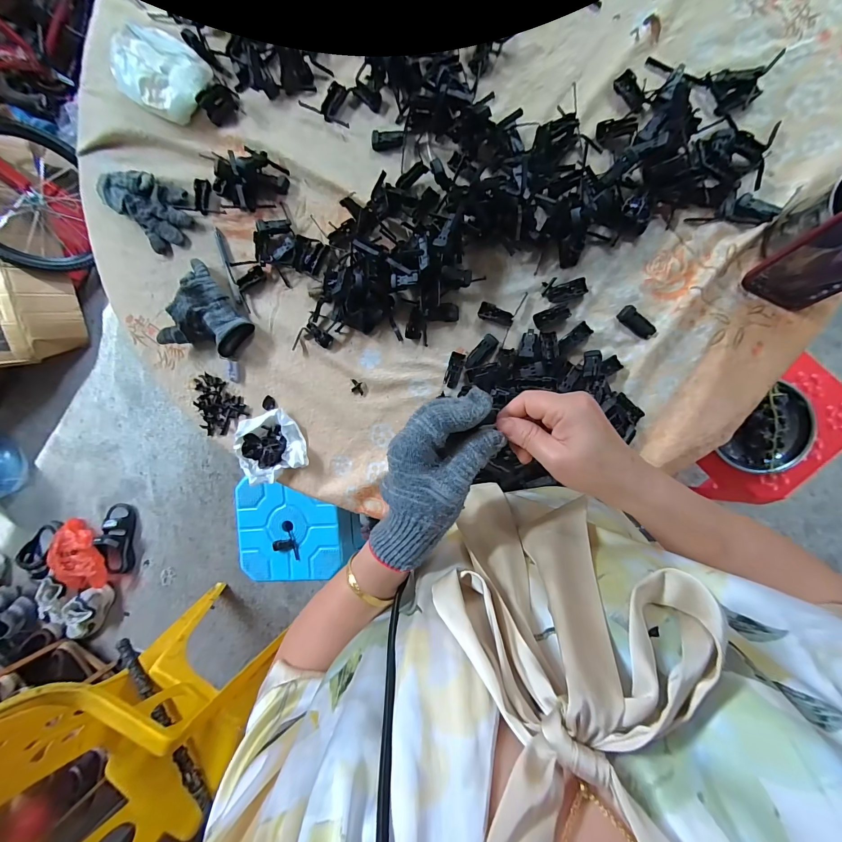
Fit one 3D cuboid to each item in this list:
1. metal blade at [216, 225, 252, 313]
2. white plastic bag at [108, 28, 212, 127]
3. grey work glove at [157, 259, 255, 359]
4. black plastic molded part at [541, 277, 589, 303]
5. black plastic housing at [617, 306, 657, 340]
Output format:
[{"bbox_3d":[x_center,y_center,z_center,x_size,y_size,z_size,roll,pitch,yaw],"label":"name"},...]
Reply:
[{"bbox_3d":[-0.285,-0.226,0.538,0.013,0.005,0.137,-20,88,8],"label":"metal blade"},{"bbox_3d":[-0.386,-0.513,0.522,0.134,0.050,0.109,42,96,5],"label":"white plastic bag"},{"bbox_3d":[-0.309,-0.154,0.525,0.119,0.040,0.128,25,94,7],"label":"grey work glove"},{"bbox_3d":[0.188,-0.173,0.469,0.052,0.011,0.031,-13,89,8],"label":"black plastic molded part"},{"bbox_3d":[0.278,-0.125,0.459,0.021,0.011,0.052,-44,85,6],"label":"black plastic housing"}]

